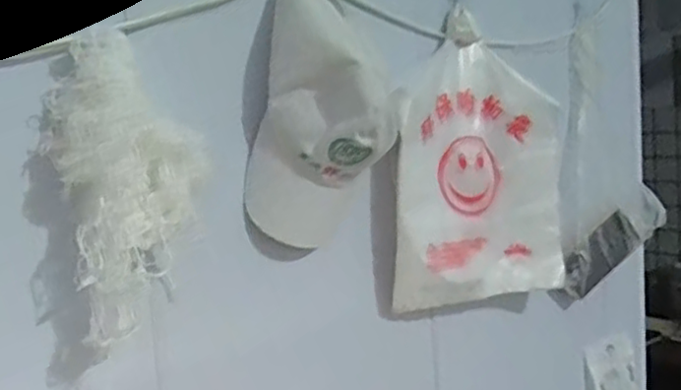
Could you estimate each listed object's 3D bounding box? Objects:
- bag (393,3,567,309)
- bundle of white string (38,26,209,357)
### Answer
[{"bbox_3d":[0.202,-0.046,1.007,0.313,0.377,0.056,-8,7,-42],"label":"bag"},{"bbox_3d":[-0.204,-0.012,0.674,0.141,0.275,0.059,-5,5,-17],"label":"bundle of white string"}]

